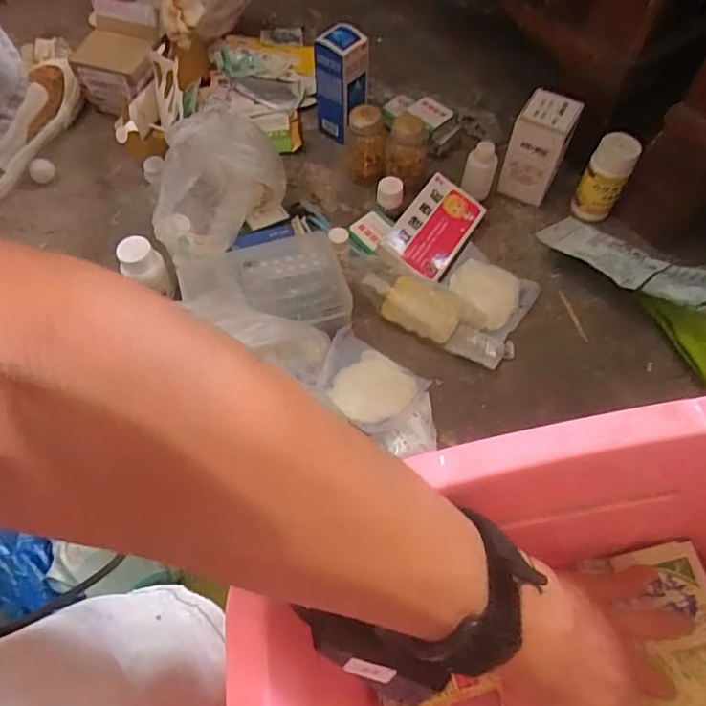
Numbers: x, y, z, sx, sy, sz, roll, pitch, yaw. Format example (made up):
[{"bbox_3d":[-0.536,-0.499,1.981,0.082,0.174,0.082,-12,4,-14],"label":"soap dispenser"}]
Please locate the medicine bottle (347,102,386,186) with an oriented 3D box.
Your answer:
[{"bbox_3d":[0.015,-0.267,0.696,0.049,0.082,0.052,-2,60,-1],"label":"medicine bottle"}]

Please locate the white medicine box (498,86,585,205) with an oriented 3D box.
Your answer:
[{"bbox_3d":[0.226,-0.250,0.670,0.065,0.119,0.060,22,63,13],"label":"white medicine box"}]

